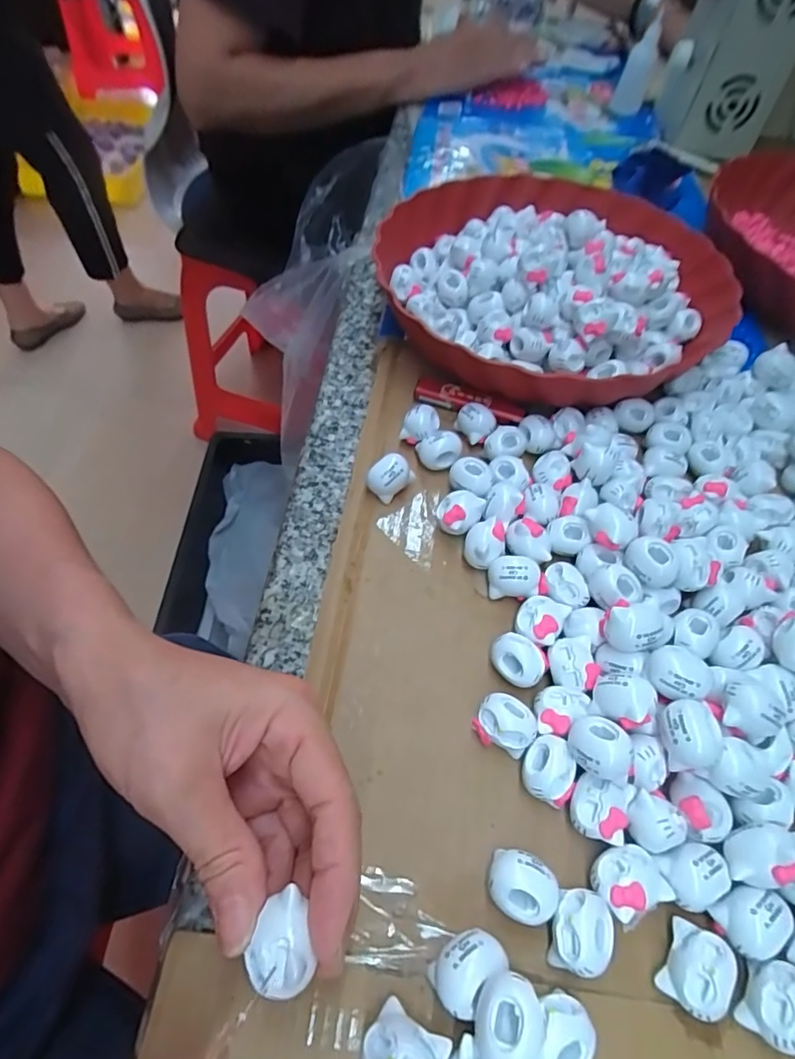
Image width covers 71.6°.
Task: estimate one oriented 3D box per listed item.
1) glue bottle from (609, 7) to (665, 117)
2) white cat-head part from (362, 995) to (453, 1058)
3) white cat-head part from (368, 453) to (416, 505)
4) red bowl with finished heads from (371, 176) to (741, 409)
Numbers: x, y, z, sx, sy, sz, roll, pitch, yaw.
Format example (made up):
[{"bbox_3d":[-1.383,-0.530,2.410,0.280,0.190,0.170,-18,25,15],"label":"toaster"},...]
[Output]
[{"bbox_3d":[0.297,-0.569,0.680,0.036,0.124,0.030,-4,77,0],"label":"glue bottle"},{"bbox_3d":[0.002,0.171,0.179,0.025,0.021,0.021,28,59,15],"label":"white cat-head part"},{"bbox_3d":[-0.004,-0.030,0.318,0.017,0.023,0.024,31,59,17],"label":"white cat-head part"},{"bbox_3d":[0.106,-0.177,0.391,0.234,0.067,0.226,2,56,-2],"label":"red bowl with finished heads"}]

